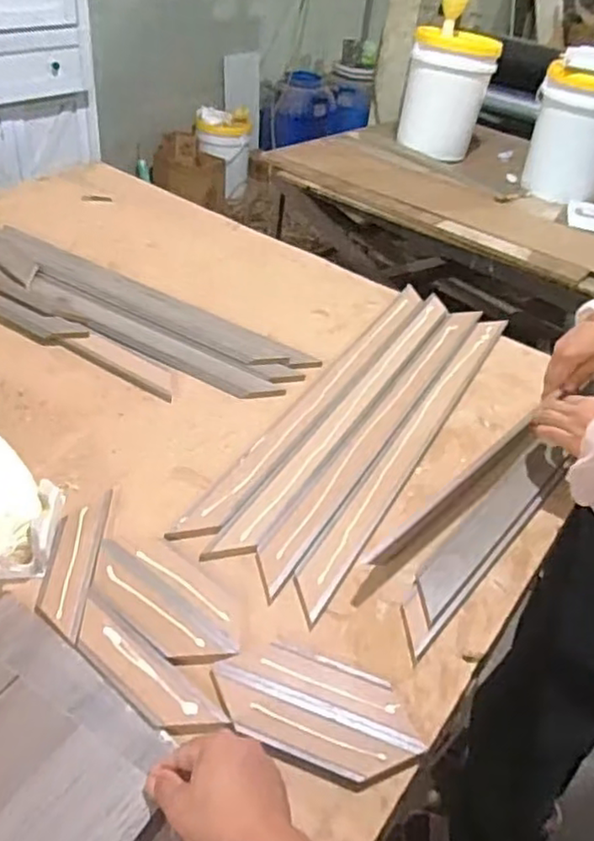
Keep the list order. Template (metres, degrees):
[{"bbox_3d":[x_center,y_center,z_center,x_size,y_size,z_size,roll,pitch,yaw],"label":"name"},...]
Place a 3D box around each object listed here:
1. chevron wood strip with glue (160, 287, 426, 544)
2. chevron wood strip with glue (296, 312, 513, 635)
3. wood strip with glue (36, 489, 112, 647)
[{"bbox_3d":[0.039,-0.044,0.899,0.051,0.013,0.624,24,43,19],"label":"chevron wood strip with glue"},{"bbox_3d":[0.158,0.014,0.838,0.046,0.014,0.617,24,43,20],"label":"chevron wood strip with glue"},{"bbox_3d":[-0.225,0.137,0.656,0.045,0.004,0.182,2,40,-5],"label":"wood strip with glue"}]

